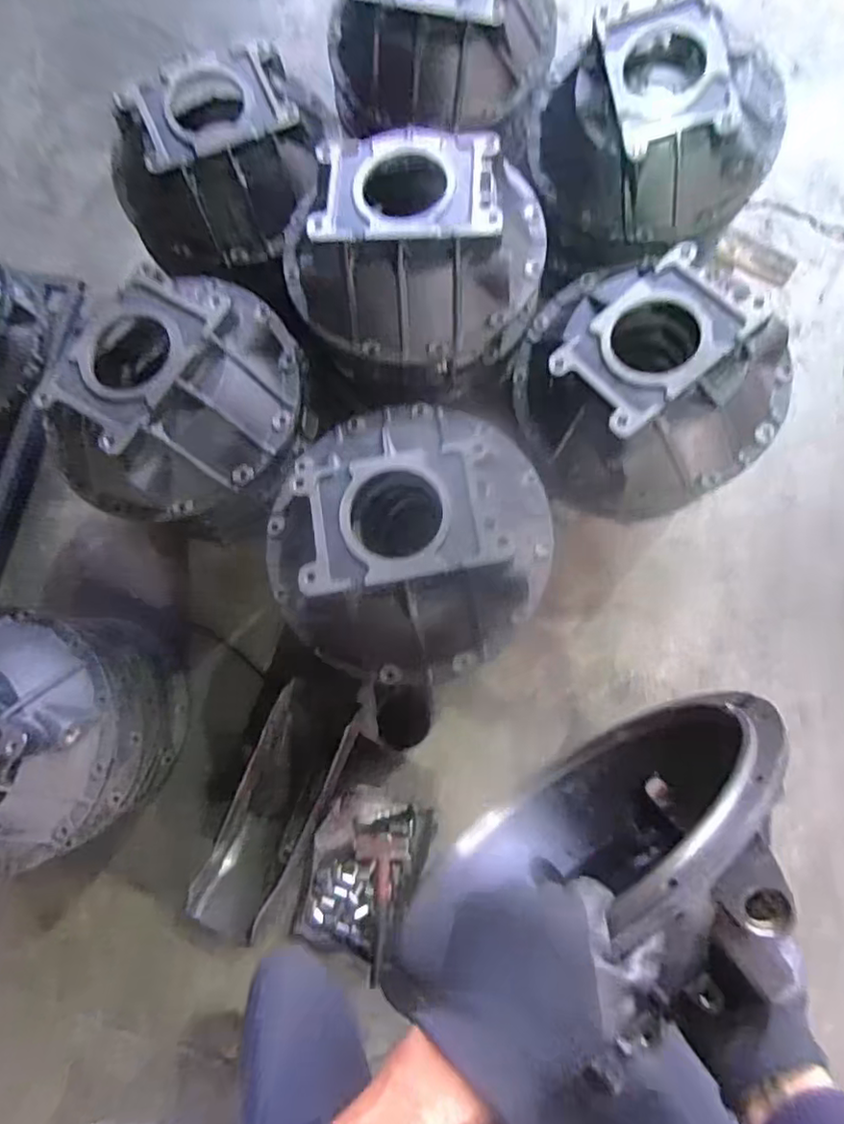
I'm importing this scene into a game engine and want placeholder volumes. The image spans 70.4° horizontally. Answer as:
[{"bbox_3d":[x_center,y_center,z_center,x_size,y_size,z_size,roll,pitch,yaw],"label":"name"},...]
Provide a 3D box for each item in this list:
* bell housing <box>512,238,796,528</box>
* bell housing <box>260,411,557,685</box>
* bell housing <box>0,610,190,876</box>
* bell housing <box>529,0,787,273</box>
[{"bbox_3d":[0.322,-0.257,0.858,0.360,0.169,0.337,-1,81,6],"label":"bell housing"},{"bbox_3d":[-0.016,-0.046,0.783,0.370,0.128,0.350,-1,81,6],"label":"bell housing"},{"bbox_3d":[-0.633,0.290,1.043,0.321,0.438,0.369,-16,80,4],"label":"bell housing"},{"bbox_3d":[0.366,-0.666,0.957,0.351,0.239,0.306,-8,80,5],"label":"bell housing"}]

